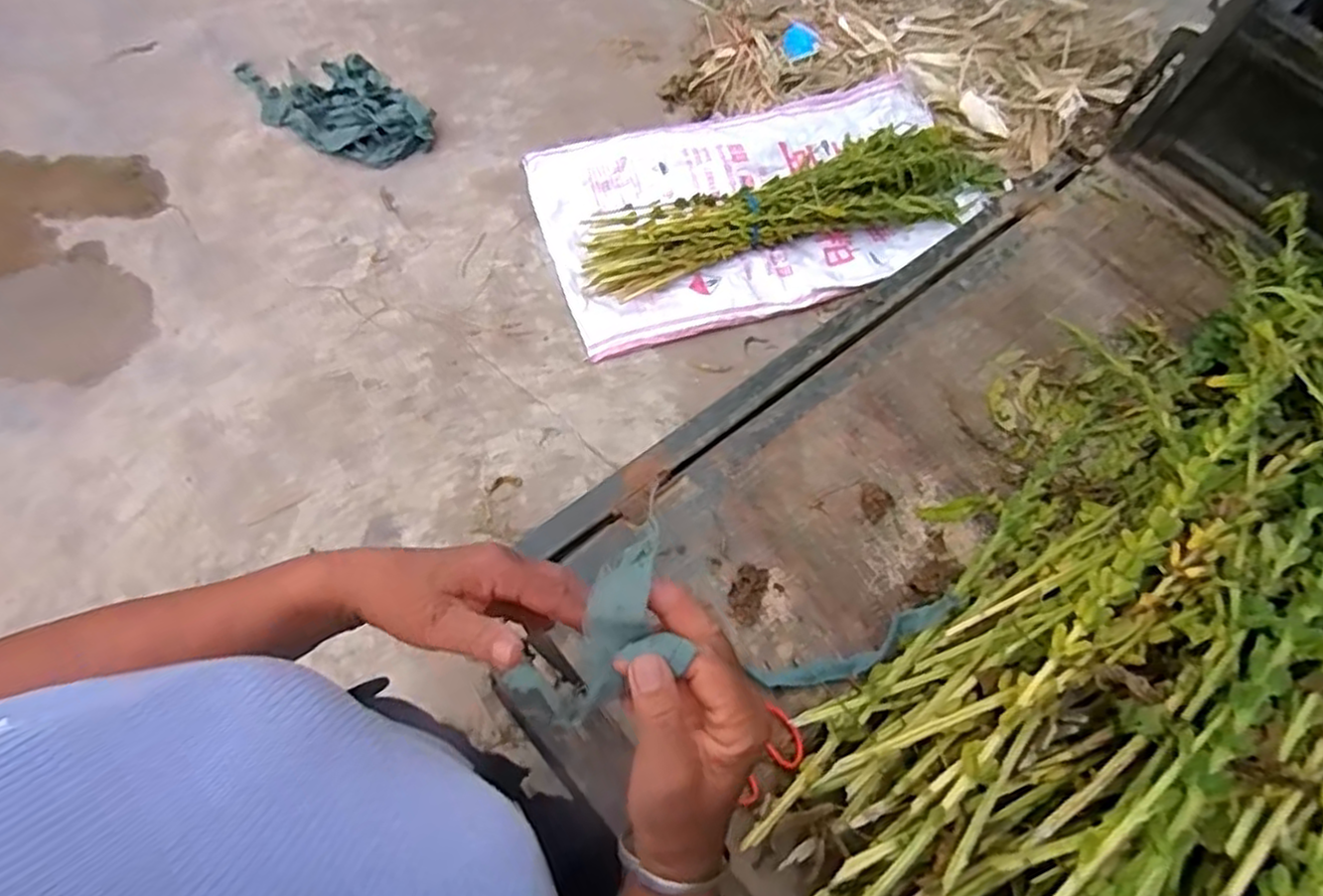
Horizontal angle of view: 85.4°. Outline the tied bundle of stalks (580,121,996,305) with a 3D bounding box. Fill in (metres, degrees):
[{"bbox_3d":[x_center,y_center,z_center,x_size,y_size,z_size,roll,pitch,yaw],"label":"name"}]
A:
[{"bbox_3d":[0.340,-0.590,1.739,1.101,0.107,0.280,-20,69,-11],"label":"tied bundle of stalks"}]

